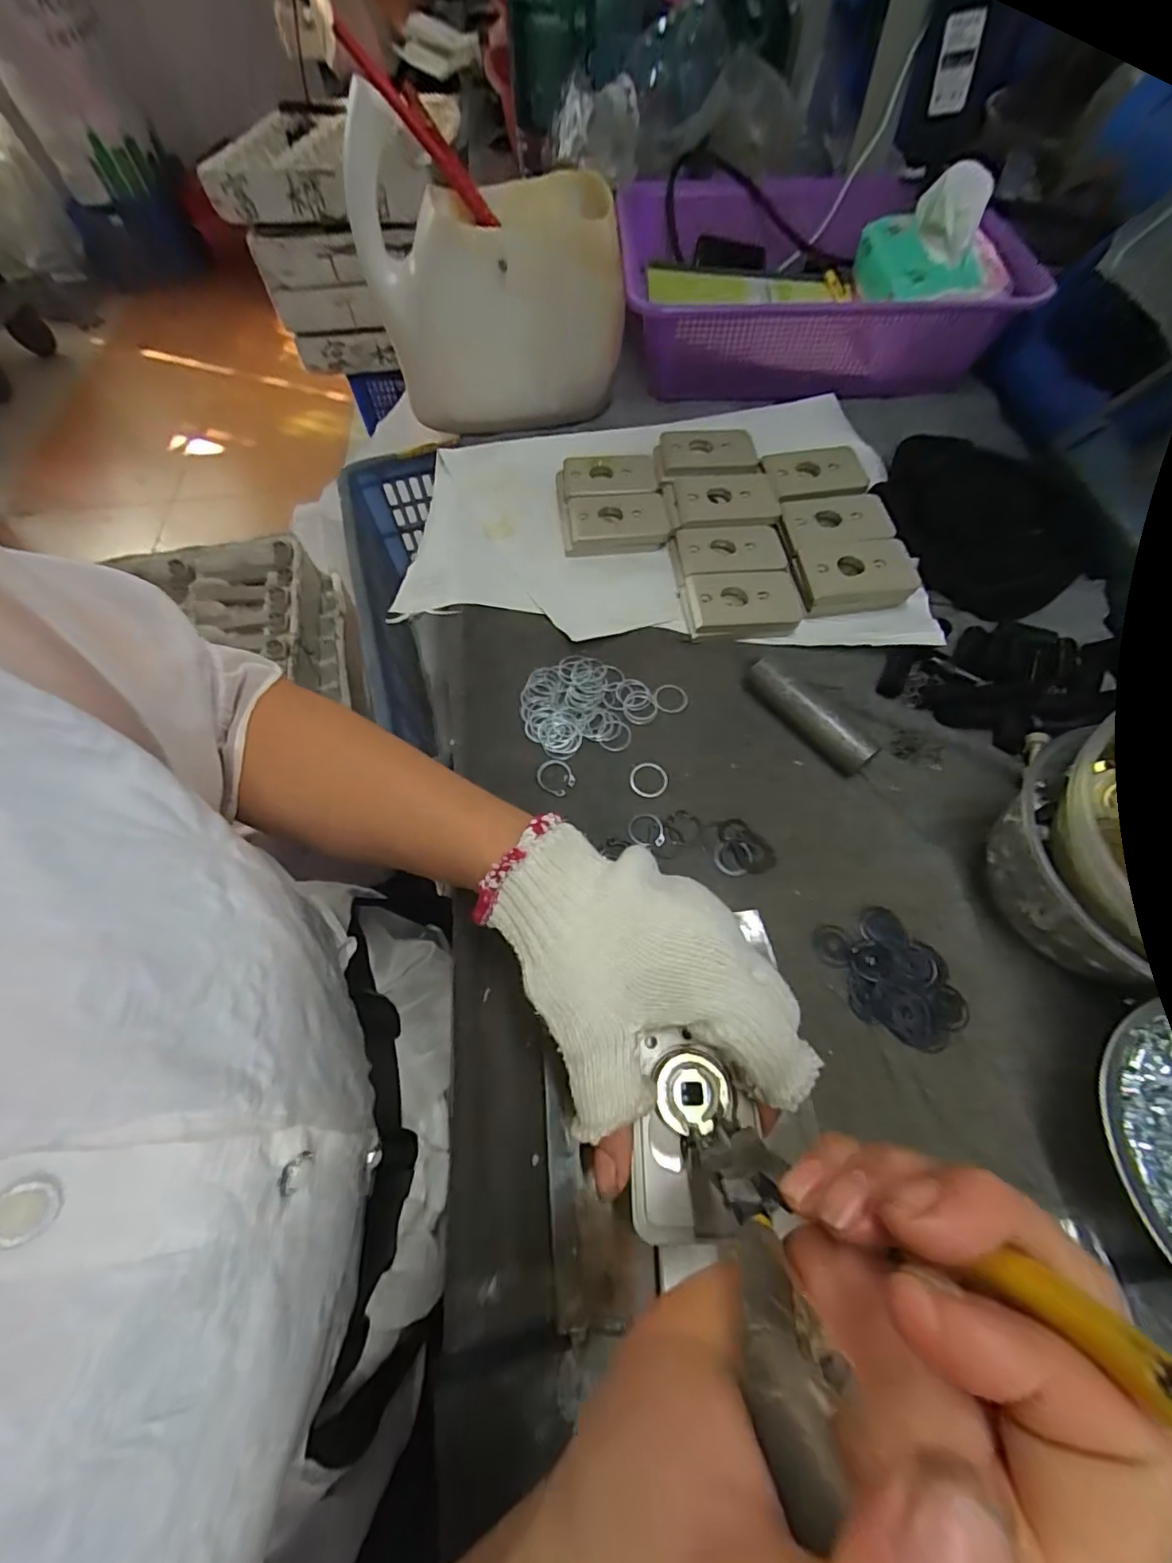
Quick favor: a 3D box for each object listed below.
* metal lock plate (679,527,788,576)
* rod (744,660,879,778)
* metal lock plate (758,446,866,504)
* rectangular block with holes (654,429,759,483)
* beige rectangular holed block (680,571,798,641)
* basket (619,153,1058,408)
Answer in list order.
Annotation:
[{"bbox_3d":[0.112,-0.178,0.435,0.077,0.006,0.049,-5,62,-1],"label":"metal lock plate"},{"bbox_3d":[0.141,-0.042,0.362,0.017,0.025,0.092,-41,68,-18],"label":"rod"},{"bbox_3d":[0.188,-0.251,0.462,0.078,0.007,0.056,-9,62,-3],"label":"metal lock plate"},{"bbox_3d":[0.100,-0.274,0.473,0.081,0.015,0.052,4,62,3],"label":"rectangular block with holes"},{"bbox_3d":[0.112,-0.129,0.416,0.080,0.019,0.050,-4,62,-1],"label":"beige rectangular holed block"},{"bbox_3d":[0.197,-0.495,0.538,0.313,0.102,0.274,-6,62,-2],"label":"basket"}]

